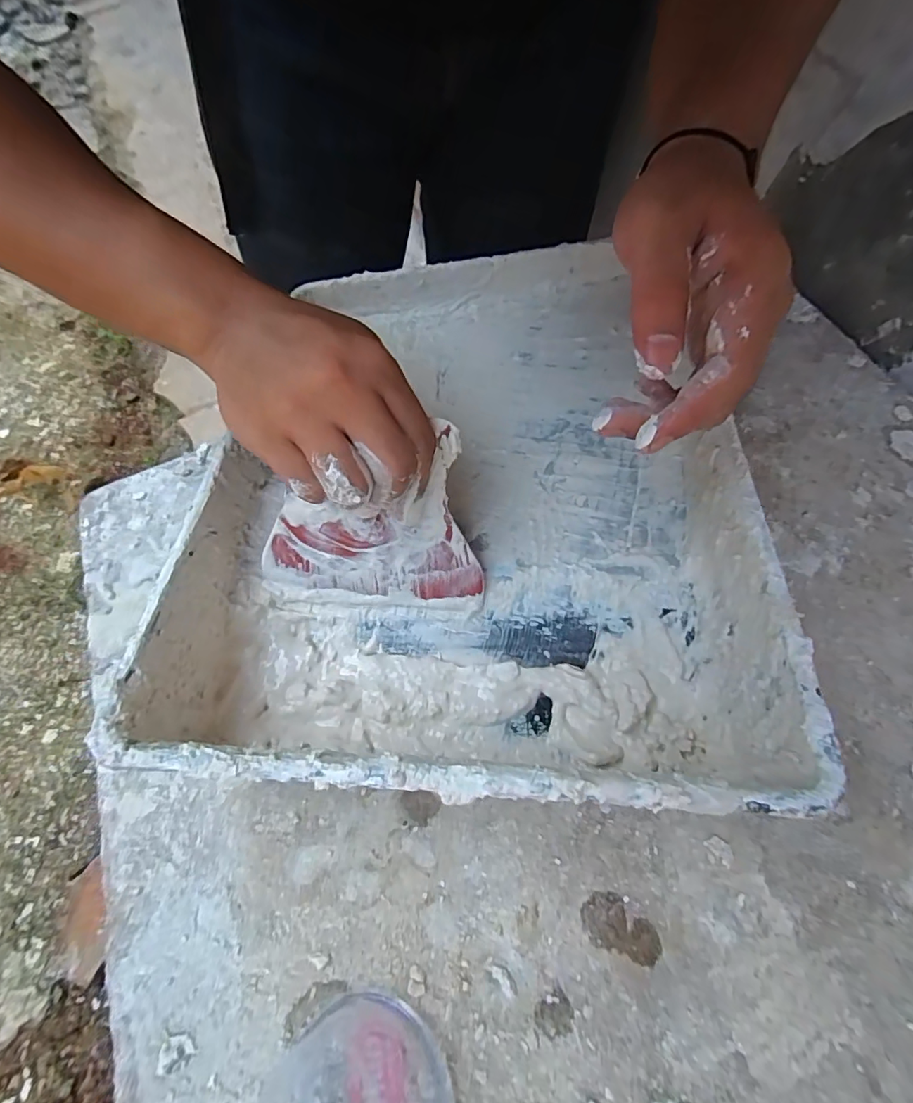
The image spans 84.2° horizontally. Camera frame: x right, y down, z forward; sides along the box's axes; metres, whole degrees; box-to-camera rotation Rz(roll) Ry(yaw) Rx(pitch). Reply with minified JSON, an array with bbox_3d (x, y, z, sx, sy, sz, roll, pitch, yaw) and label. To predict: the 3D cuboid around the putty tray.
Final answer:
[{"bbox_3d":[0.004,-0.053,0.292,0.268,0.083,0.345,2,62,5],"label":"putty tray"}]

